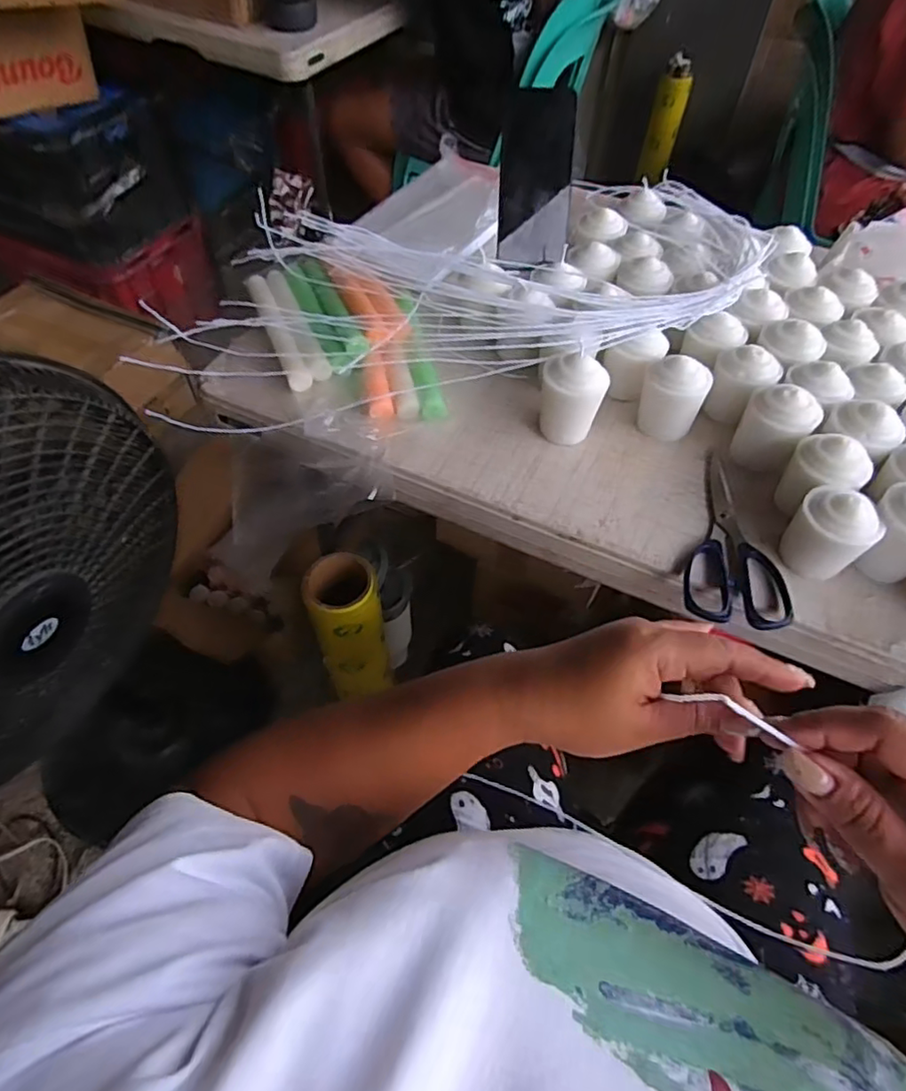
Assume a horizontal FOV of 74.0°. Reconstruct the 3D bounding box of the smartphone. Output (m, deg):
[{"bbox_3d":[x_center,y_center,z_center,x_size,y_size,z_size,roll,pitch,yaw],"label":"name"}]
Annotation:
[{"bbox_3d":[0.087,-0.380,0.627,0.071,0.151,0.014,3,28,1],"label":"smartphone"}]

